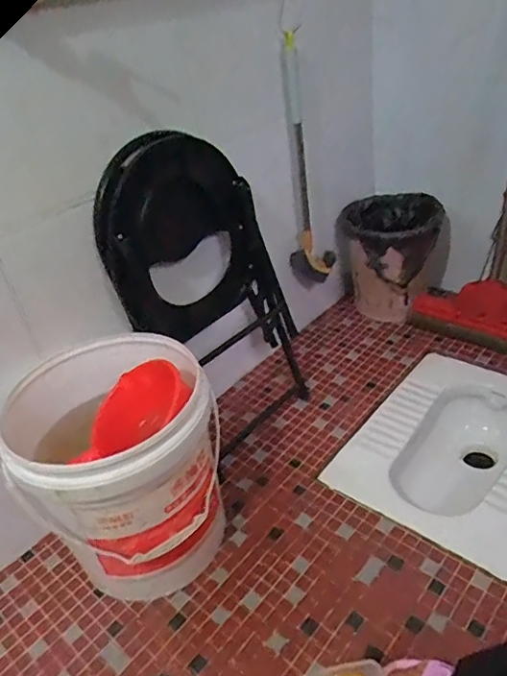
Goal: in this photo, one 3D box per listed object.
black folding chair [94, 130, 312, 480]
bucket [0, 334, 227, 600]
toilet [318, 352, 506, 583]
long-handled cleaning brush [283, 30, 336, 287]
[{"bbox_3d":[-0.081,-0.072,1.070,0.202,0.619,0.340,21,44,37],"label":"black folding chair"},{"bbox_3d":[-0.214,0.225,0.905,0.314,0.347,0.293,-24,39,-23],"label":"bucket"},{"bbox_3d":[0.442,0.314,1.177,0.384,0.270,0.477,19,43,35],"label":"toilet"},{"bbox_3d":[0.130,-0.371,1.242,0.112,0.576,0.073,-2,34,10],"label":"long-handled cleaning brush"}]

